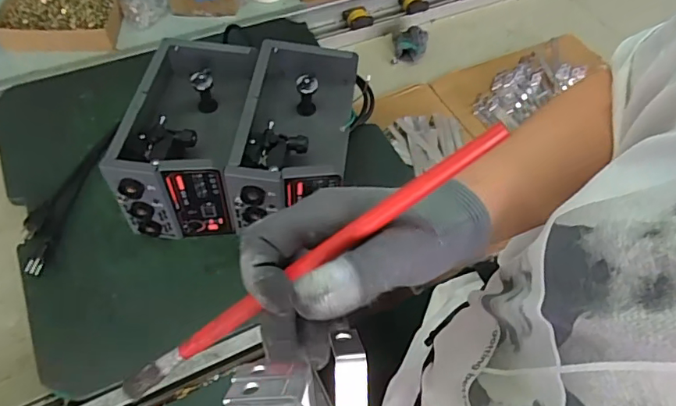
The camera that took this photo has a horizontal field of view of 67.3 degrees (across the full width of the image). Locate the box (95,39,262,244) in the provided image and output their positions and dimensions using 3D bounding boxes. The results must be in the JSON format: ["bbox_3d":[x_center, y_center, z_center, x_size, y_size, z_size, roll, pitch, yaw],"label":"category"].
[{"bbox_3d":[-0.214,-0.093,0.755,0.147,0.162,0.267,6,56,-1],"label":"box"}]

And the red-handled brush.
[{"bbox_3d":[-0.029,0.042,0.265,0.262,0.010,0.013,-36,57,20],"label":"red-handled brush"}]

